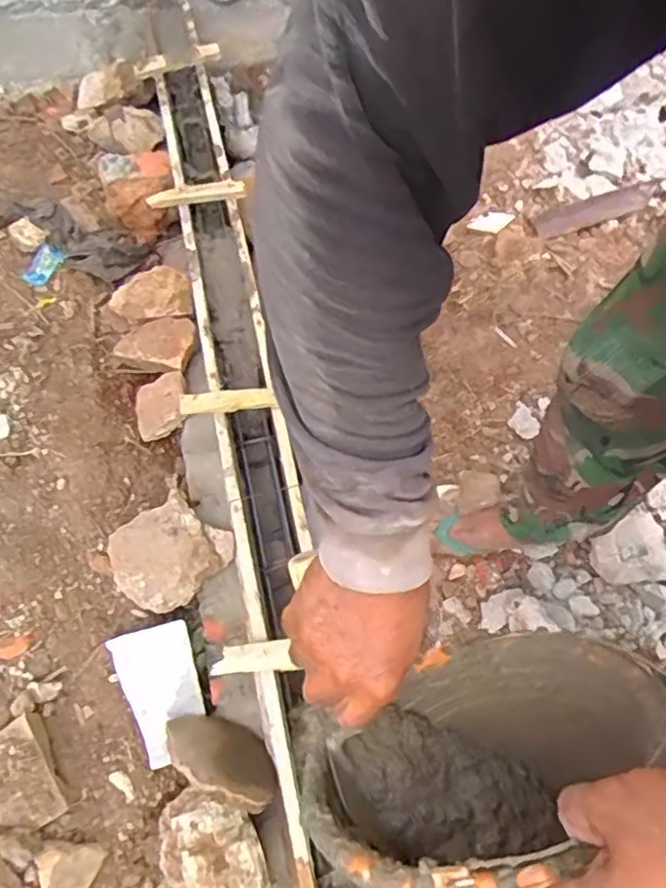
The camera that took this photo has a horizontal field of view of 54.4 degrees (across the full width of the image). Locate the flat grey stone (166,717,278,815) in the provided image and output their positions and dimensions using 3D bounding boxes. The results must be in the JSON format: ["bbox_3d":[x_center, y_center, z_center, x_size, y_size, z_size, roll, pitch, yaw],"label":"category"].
[{"bbox_3d":[-0.161,0.444,0.925,0.162,0.147,0.029,20,95,0],"label":"flat grey stone"}]

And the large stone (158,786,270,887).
[{"bbox_3d":[-0.169,0.549,0.875,0.148,0.098,0.155,-14,65,-8],"label":"large stone"}]

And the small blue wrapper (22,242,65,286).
[{"bbox_3d":[-0.555,-0.340,1.237,0.045,0.021,0.088,26,66,10],"label":"small blue wrapper"}]

